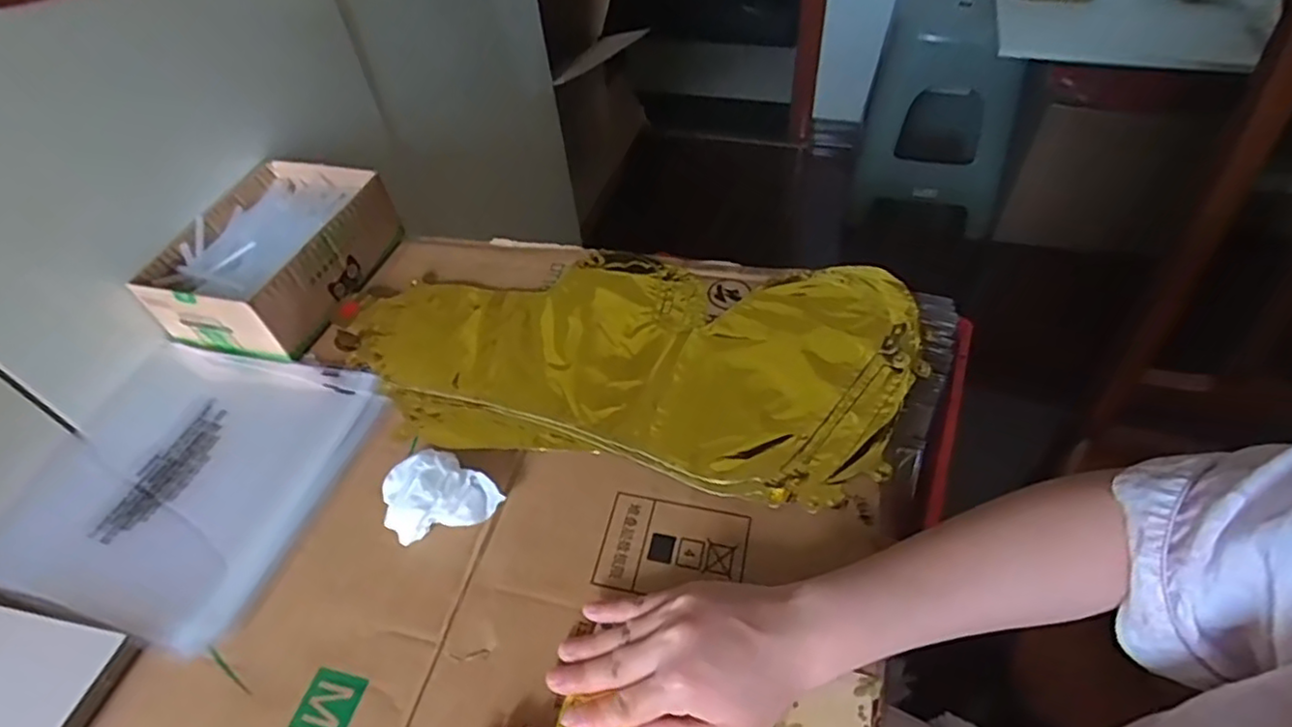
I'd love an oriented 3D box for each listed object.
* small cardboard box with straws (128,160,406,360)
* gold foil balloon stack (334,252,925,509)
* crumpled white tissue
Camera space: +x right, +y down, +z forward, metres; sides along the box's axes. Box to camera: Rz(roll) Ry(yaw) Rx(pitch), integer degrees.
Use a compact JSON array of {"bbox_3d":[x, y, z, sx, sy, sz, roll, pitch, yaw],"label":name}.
[{"bbox_3d":[-0.329,-0.099,0.594,0.135,0.066,0.187,10,50,13],"label":"small cardboard box with straws"},{"bbox_3d":[-0.019,-0.008,0.517,0.450,0.015,0.222,4,49,8],"label":"gold foil balloon stack"},{"bbox_3d":[-0.134,0.083,0.436,0.070,0.029,0.051,-14,49,-8],"label":"crumpled white tissue"}]

